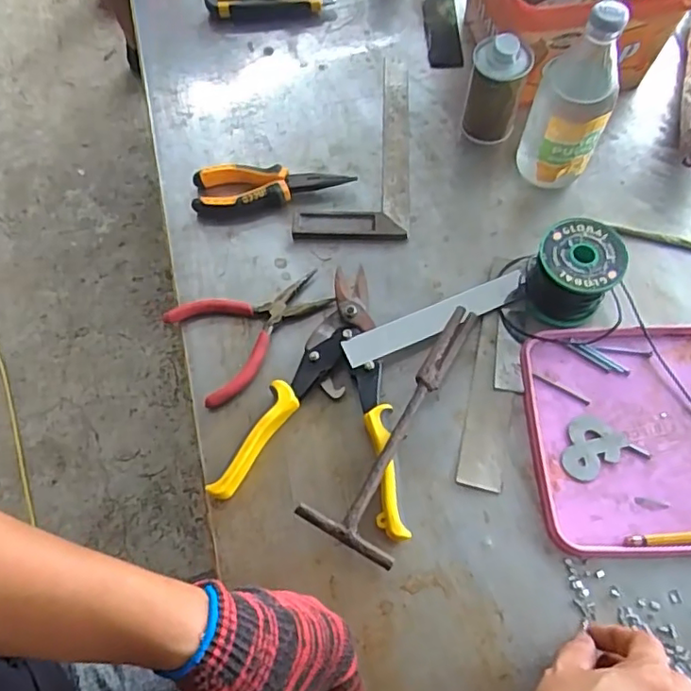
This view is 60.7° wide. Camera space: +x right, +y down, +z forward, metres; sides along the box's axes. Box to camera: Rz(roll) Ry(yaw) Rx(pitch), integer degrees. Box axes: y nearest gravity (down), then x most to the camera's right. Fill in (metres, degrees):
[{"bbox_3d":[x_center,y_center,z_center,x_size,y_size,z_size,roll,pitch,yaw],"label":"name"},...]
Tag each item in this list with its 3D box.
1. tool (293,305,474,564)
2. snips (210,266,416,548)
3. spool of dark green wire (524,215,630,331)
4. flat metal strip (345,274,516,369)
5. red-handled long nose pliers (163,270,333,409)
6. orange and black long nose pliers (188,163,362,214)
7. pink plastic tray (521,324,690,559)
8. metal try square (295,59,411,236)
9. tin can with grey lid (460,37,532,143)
[{"bbox_3d":[0.055,0.059,0.477,0.072,0.040,0.224,28,69,13],"label":"tool"},{"bbox_3d":[-0.038,0.046,0.491,0.141,0.030,0.232,-6,66,-1],"label":"snips"},{"bbox_3d":[0.197,-0.063,0.513,0.067,0.063,0.070,0,66,1],"label":"spool of dark green wire"},{"bbox_3d":[0.081,-0.023,0.518,0.174,0.006,0.026,-21,69,-15],"label":"flat metal strip"},{"bbox_3d":[-0.081,-0.020,0.535,0.139,0.011,0.101,-29,68,-11],"label":"red-handled long nose pliers"},{"bbox_3d":[-0.073,-0.164,0.591,0.156,0.023,0.053,-5,66,-1],"label":"orange and black long nose pliers"},{"bbox_3d":[0.249,0.072,0.481,0.188,0.011,0.185,-2,66,0],"label":"pink plastic tray"},{"bbox_3d":[0.011,-0.214,0.623,0.112,0.012,0.247,2,66,2],"label":"metal try square"},{"bbox_3d":[0.149,-0.254,0.585,0.055,0.108,0.048,16,67,8],"label":"tin can with grey lid"}]

